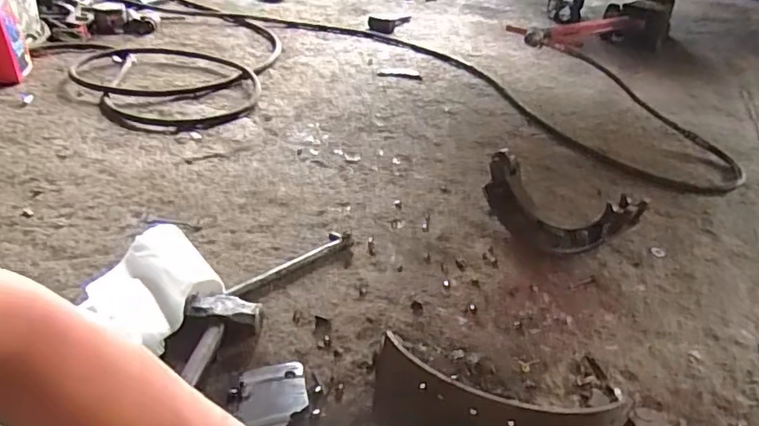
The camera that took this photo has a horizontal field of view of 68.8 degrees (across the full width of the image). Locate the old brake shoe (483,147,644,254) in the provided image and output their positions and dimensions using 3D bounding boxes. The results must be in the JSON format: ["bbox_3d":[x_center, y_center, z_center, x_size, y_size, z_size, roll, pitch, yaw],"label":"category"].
[{"bbox_3d":[0.361,-0.004,1.184,0.100,0.155,0.342,-14,35,-30],"label":"old brake shoe"}]

